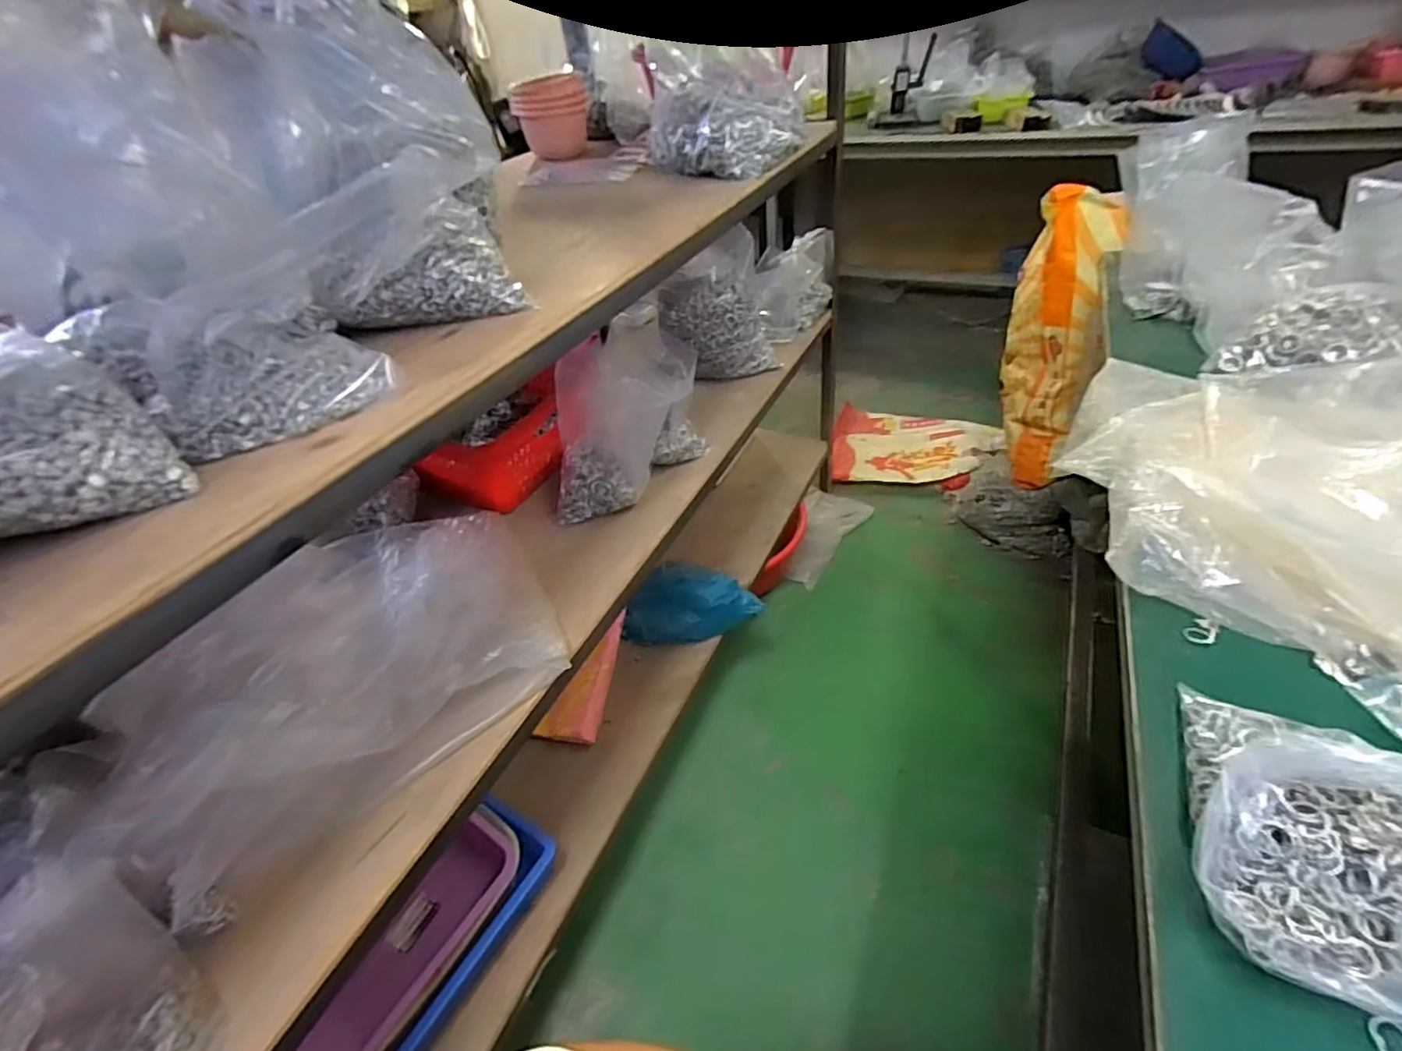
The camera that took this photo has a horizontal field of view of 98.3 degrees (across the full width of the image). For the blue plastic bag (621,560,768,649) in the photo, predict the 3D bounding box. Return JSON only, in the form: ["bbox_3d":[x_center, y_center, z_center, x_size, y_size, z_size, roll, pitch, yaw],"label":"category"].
[{"bbox_3d":[-0.019,0.155,1.215,0.277,0.127,0.095,-7,41,1],"label":"blue plastic bag"}]

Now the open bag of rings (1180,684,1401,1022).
[{"bbox_3d":[0.391,0.185,0.364,0.142,0.100,0.177,20,48,28],"label":"open bag of rings"}]

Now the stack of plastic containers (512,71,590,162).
[{"bbox_3d":[-0.282,-0.788,1.174,0.130,0.133,0.109,-9,41,-1],"label":"stack of plastic containers"}]

